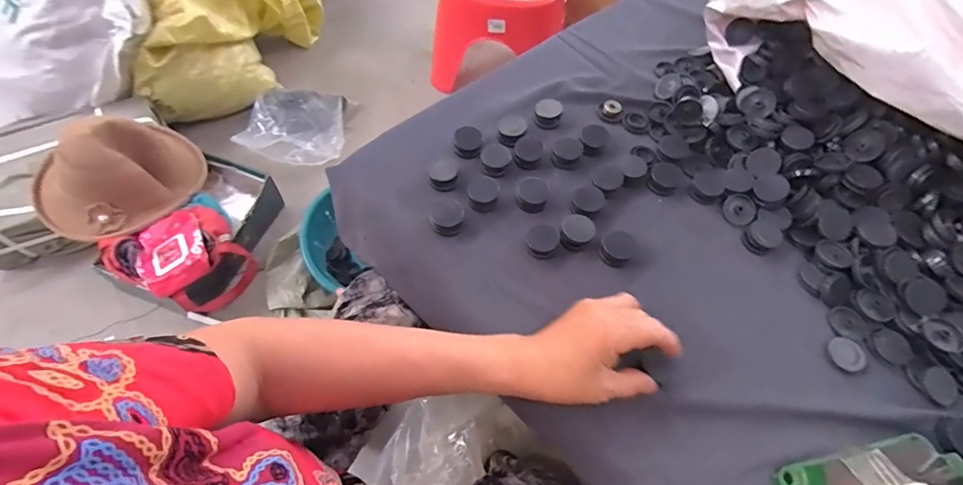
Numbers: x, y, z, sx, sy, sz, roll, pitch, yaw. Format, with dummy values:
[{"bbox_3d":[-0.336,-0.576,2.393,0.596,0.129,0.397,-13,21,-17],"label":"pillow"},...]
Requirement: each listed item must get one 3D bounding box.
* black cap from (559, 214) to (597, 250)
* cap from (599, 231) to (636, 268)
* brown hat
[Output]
[{"bbox_3d":[0.098,-0.011,0.490,0.033,0.016,0.035,2,59,-3],"label":"black cap"},{"bbox_3d":[0.137,0.007,0.483,0.031,0.020,0.031,2,59,-3],"label":"cap"},{"bbox_3d":[-0.695,-0.131,0.903,0.207,0.157,0.286,41,65,18],"label":"brown hat"}]

